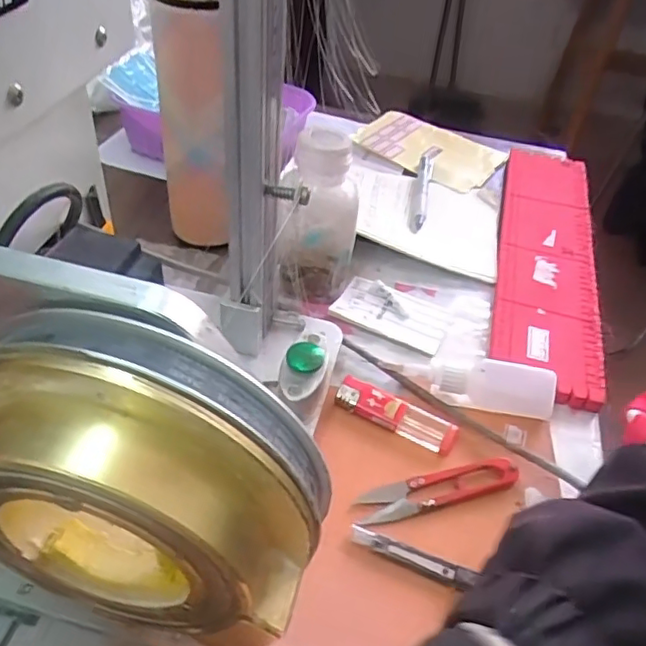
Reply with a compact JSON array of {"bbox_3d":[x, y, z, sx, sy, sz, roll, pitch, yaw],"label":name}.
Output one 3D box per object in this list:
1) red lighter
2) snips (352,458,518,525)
[{"bbox_3d":[0.049,0.059,0.397,0.081,0.013,0.025,24,46,16],"label":"red lighter"},{"bbox_3d":[0.069,0.100,0.364,0.102,0.007,0.021,-8,46,-16],"label":"snips"}]

